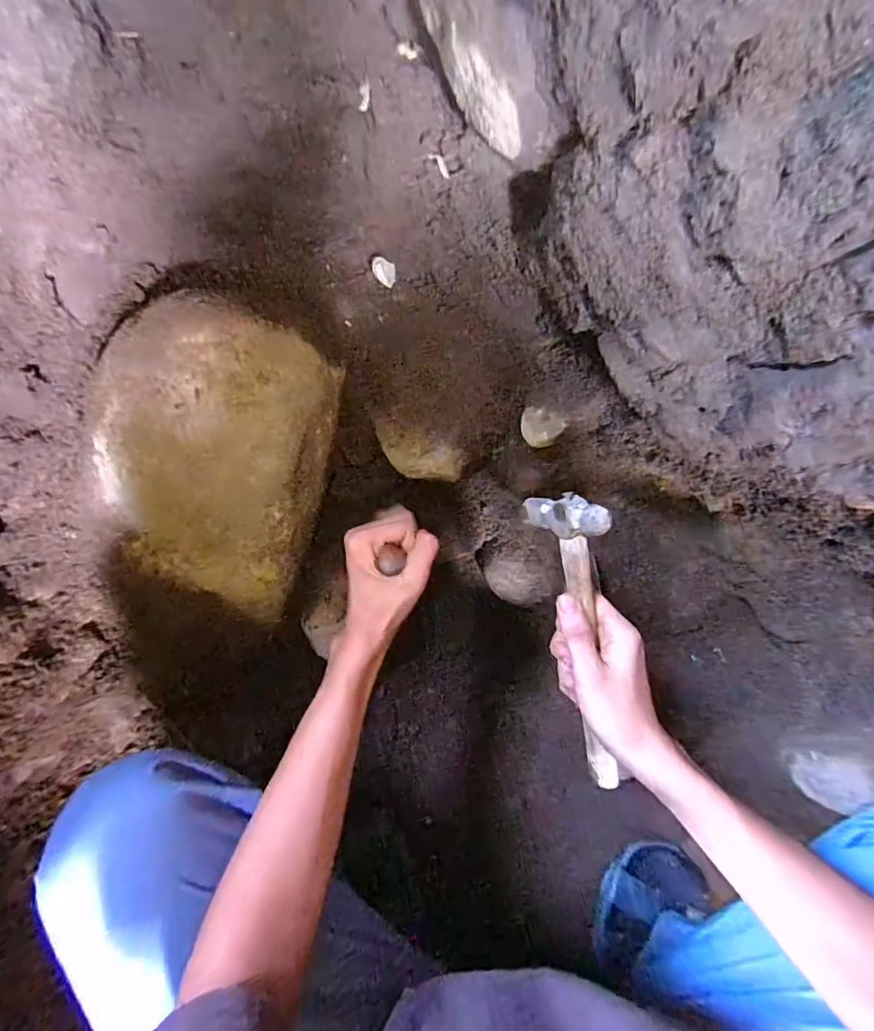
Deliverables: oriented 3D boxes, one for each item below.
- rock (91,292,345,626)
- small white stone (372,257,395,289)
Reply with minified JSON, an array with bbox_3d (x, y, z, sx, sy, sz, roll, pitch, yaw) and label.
[{"bbox_3d":[-0.222,-0.052,0.490,0.178,0.194,0.251,21,77,6],"label":"rock"},{"bbox_3d":[-0.056,-0.259,0.521,0.028,0.011,0.023,18,105,-26],"label":"small white stone"}]

